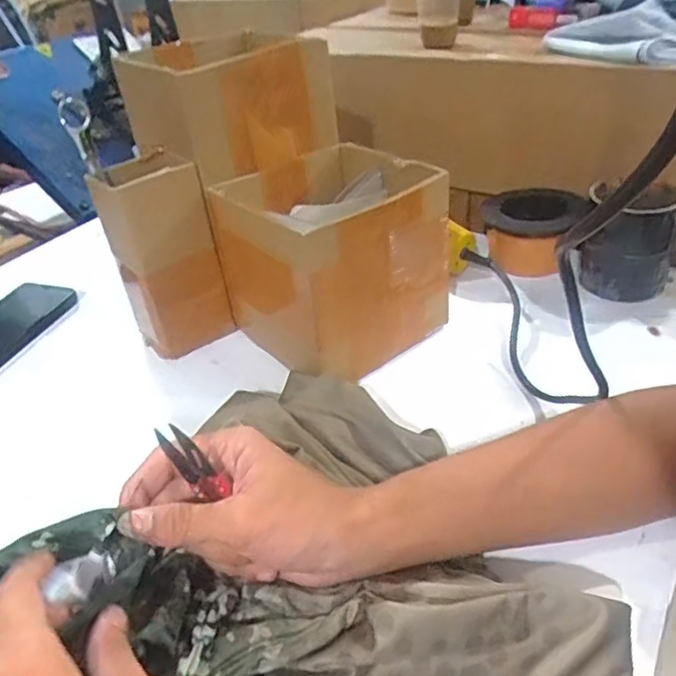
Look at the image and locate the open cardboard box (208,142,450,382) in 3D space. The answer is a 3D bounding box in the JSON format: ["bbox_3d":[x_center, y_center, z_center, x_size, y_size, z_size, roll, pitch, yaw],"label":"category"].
[{"bbox_3d":[-0.003,-0.074,0.557,0.152,0.143,0.150,-30,42,-32],"label":"open cardboard box"}]

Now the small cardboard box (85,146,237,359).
[{"bbox_3d":[-0.162,-0.078,0.574,0.091,0.167,0.076,-18,37,-19],"label":"small cardboard box"}]

